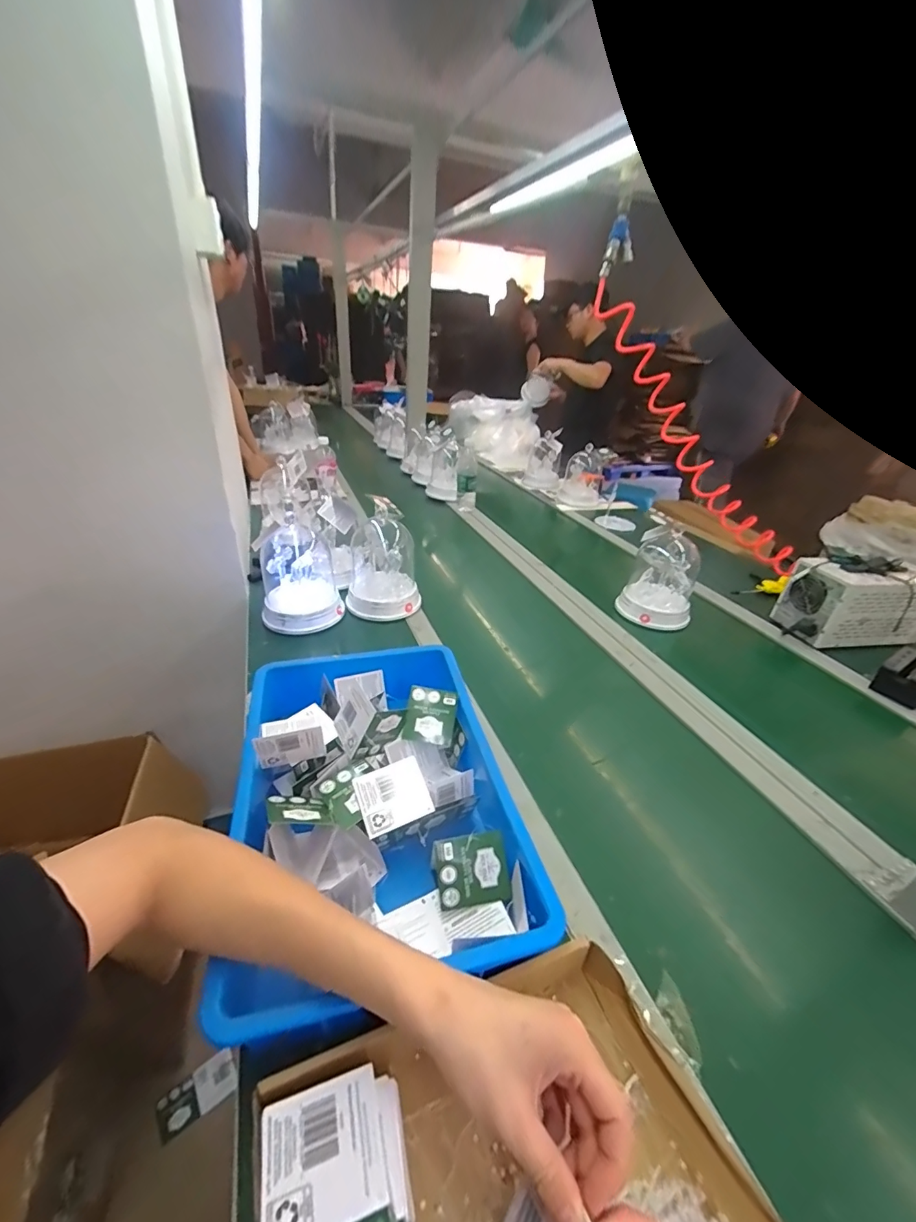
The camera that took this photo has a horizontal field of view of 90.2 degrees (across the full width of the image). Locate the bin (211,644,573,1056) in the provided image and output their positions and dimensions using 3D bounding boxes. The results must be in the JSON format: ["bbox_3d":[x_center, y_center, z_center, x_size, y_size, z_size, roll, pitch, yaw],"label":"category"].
[{"bbox_3d":[-0.097,0.186,0.533,0.269,0.104,0.383,-6,33,-16],"label":"bin"}]

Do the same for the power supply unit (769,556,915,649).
[{"bbox_3d":[0.851,-0.025,0.972,0.270,0.158,0.122,0,31,-7],"label":"power supply unit"}]

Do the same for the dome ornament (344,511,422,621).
[{"bbox_3d":[-0.156,-0.098,0.941,0.148,0.178,0.141,-4,32,-14],"label":"dome ornament"}]

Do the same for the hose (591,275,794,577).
[{"bbox_3d":[0.545,-0.350,1.032,0.848,0.102,0.069,44,26,-19],"label":"hose"}]

